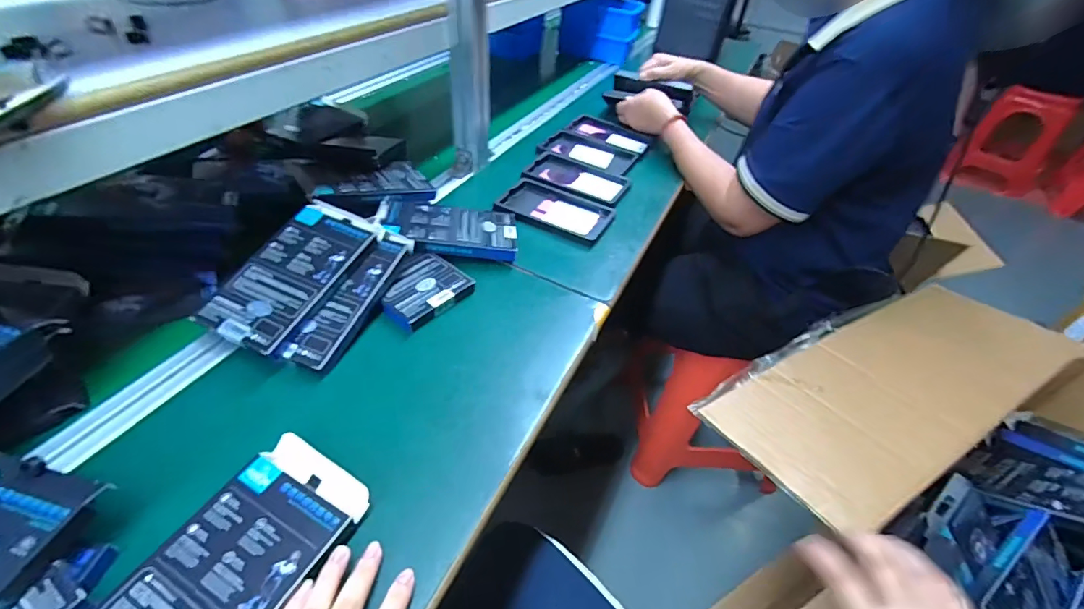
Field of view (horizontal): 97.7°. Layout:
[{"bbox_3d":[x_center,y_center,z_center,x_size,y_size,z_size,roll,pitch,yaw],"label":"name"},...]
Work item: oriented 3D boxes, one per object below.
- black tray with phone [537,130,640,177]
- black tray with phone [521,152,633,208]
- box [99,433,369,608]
[{"bbox_3d":[0.083,-0.265,0.830,0.164,0.014,0.098,23,46,17],"label":"black tray with phone"},{"bbox_3d":[0.056,-0.203,0.760,0.157,0.012,0.101,21,46,16],"label":"black tray with phone"},{"bbox_3d":[-0.211,0.180,0.313,0.094,0.013,0.186,23,46,17],"label":"box"}]

